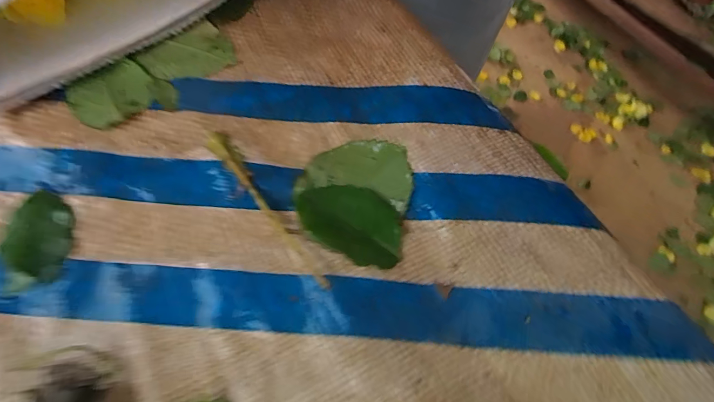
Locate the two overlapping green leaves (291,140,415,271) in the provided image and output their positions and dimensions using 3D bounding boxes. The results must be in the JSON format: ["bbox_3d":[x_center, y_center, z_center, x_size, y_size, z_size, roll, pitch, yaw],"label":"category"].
[{"bbox_3d":[-0.002,-0.003,0.151,0.044,0.012,0.054,13,64,3],"label":"two overlapping green leaves"}]

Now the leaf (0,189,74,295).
[{"bbox_3d":[-0.118,0.013,0.140,0.023,0.005,0.036,-17,66,-11],"label":"leaf"}]

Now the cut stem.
[{"bbox_3d":[-0.037,0.001,0.149,0.008,0.005,0.084,-34,71,-18],"label":"cut stem"}]

